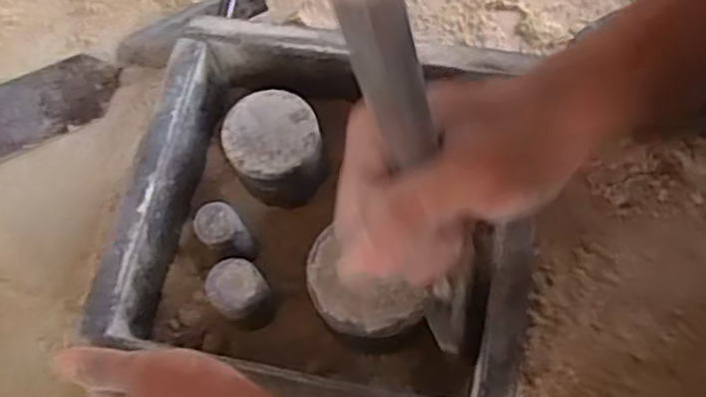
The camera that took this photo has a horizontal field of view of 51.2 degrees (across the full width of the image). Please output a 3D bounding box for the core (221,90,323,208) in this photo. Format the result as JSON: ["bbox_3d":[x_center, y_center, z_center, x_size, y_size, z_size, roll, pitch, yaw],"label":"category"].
[{"bbox_3d":[-0.049,-0.027,0.482,0.057,0.065,0.060,-2,64,4],"label":"core"}]

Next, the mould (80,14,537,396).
[{"bbox_3d":[-0.014,0.011,0.461,0.234,0.071,0.225,10,69,6],"label":"mould"}]

